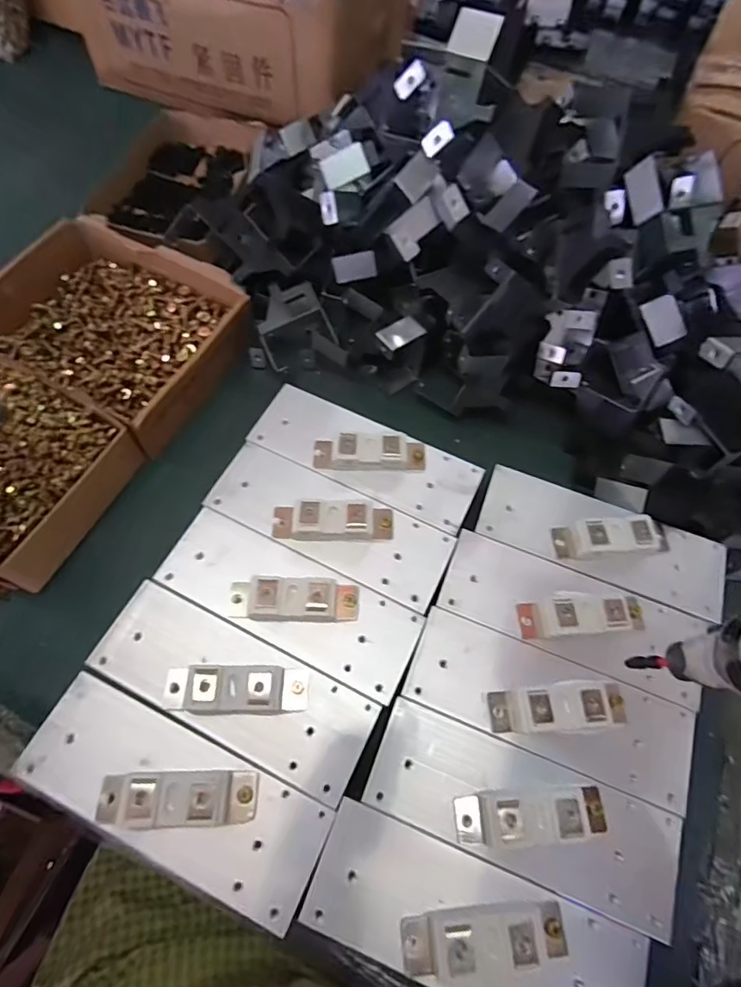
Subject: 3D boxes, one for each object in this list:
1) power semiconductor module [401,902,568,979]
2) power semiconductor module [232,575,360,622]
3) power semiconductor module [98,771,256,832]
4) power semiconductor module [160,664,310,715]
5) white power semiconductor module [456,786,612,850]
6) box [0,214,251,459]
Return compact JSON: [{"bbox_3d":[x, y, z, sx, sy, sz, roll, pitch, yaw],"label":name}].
[{"bbox_3d":[0.063,0.241,0.275,0.089,0.018,0.029,-5,64,-5],"label":"power semiconductor module"},{"bbox_3d":[-0.053,0.074,0.351,0.089,0.019,0.030,1,64,-2],"label":"power semiconductor module"},{"bbox_3d":[-0.114,0.179,0.296,0.090,0.019,0.028,0,64,-3],"label":"power semiconductor module"},{"bbox_3d":[-0.087,0.126,0.324,0.092,0.020,0.028,2,64,-2],"label":"power semiconductor module"},{"bbox_3d":[0.097,0.190,0.299,0.088,0.015,0.025,-3,64,-4],"label":"white power semiconductor module"},{"bbox_3d":[-0.245,-0.160,0.479,0.223,0.049,0.181,26,65,10],"label":"box"}]

